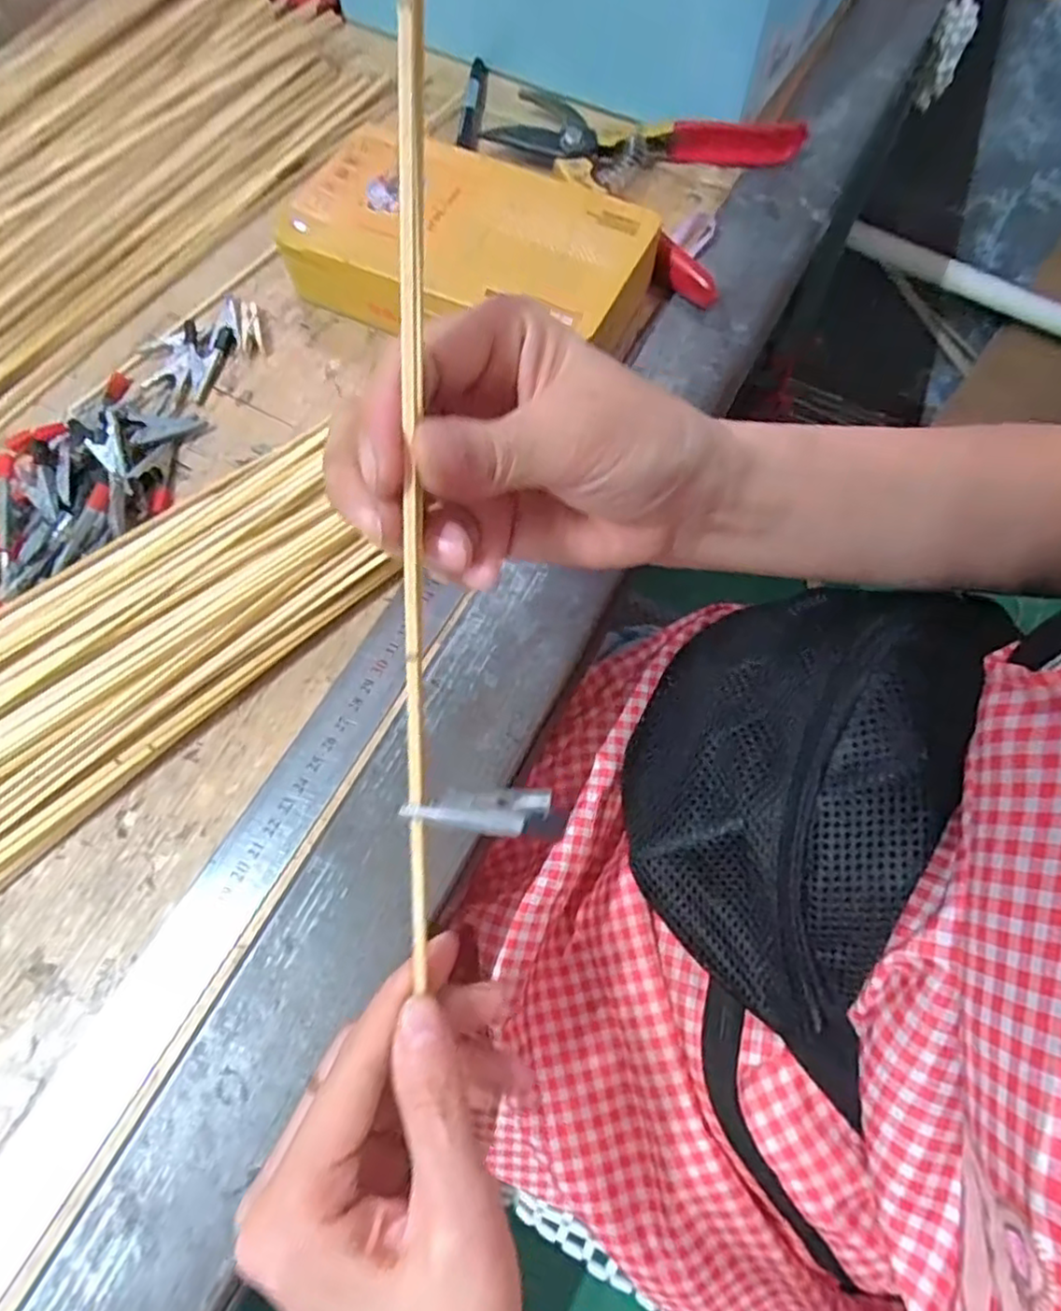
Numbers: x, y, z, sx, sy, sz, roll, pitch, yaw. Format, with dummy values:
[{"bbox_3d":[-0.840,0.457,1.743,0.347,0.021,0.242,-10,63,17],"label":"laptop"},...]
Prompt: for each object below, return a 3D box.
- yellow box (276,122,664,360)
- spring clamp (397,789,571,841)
[{"bbox_3d":[-0.032,-0.215,0.361,0.185,0.040,0.103,25,70,10],"label":"yellow box"},{"bbox_3d":[-0.013,0.044,0.191,0.045,0.006,0.014,3,69,0],"label":"spring clamp"}]

